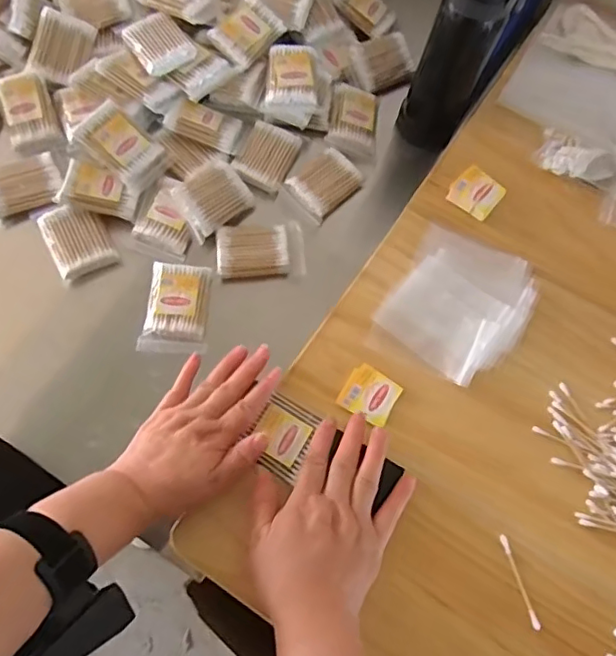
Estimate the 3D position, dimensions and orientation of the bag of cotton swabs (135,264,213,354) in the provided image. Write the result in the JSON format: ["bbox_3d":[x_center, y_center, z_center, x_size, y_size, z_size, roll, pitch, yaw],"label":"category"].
[{"bbox_3d":[-0.131,-0.018,0.588,0.062,0.027,0.092,4,70,-4],"label":"bag of cotton swabs"}]

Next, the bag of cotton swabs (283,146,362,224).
[{"bbox_3d":[0.017,-0.160,0.645,0.059,0.014,0.079,41,72,10],"label":"bag of cotton swabs"}]

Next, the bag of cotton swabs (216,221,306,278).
[{"bbox_3d":[-0.049,-0.082,0.613,0.090,0.027,0.056,-2,70,-6],"label":"bag of cotton swabs"}]

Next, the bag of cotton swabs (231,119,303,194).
[{"bbox_3d":[-0.046,-0.192,0.648,0.057,0.015,0.079,24,70,4],"label":"bag of cotton swabs"}]

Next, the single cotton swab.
[{"bbox_3d":[0.174,0.207,0.475,0.007,0.004,0.074,-14,72,-10],"label":"single cotton swab"}]

